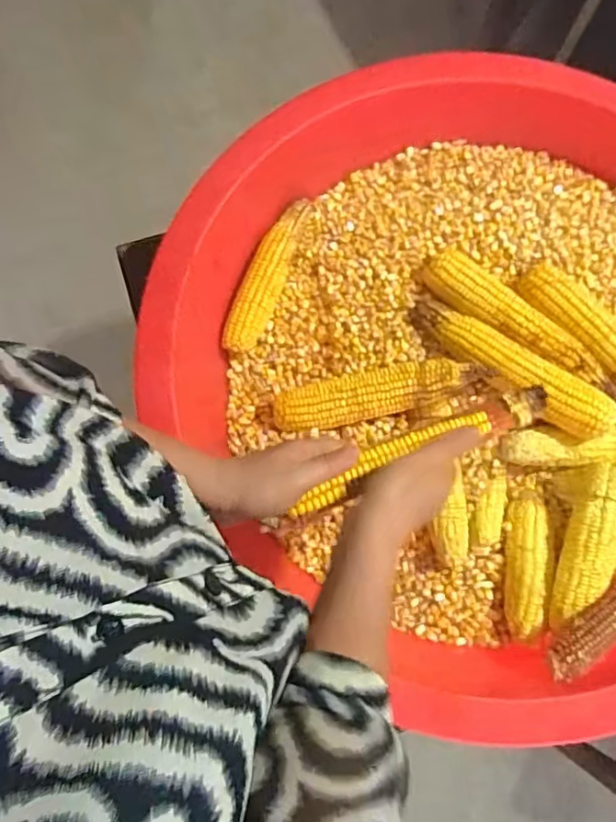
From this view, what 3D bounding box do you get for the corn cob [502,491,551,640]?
[{"bbox_3d":[0.233,0.162,0.614,0.039,0.043,0.148,7,80,0],"label":"corn cob"}]

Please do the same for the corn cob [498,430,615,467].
[{"bbox_3d":[0.298,0.039,0.624,0.176,0.032,0.037,-3,80,-1],"label":"corn cob"}]

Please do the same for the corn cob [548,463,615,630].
[{"bbox_3d":[0.286,0.137,0.590,0.052,0.049,0.166,18,80,2],"label":"corn cob"}]

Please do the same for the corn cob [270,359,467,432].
[{"bbox_3d":[0.067,-0.016,0.647,0.210,0.051,0.051,-12,80,16],"label":"corn cob"}]

